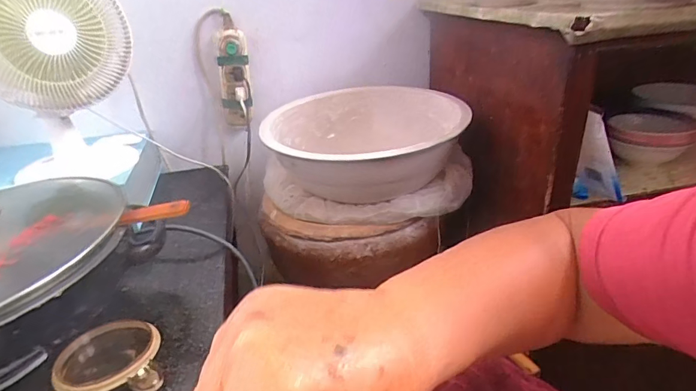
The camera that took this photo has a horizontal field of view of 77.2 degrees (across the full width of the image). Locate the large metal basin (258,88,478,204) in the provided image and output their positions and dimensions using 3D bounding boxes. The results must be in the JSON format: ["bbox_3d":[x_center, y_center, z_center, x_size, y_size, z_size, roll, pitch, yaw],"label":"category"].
[{"bbox_3d":[0.019,-0.088,0.723,0.294,0.118,0.301,-3,27,2],"label":"large metal basin"}]

